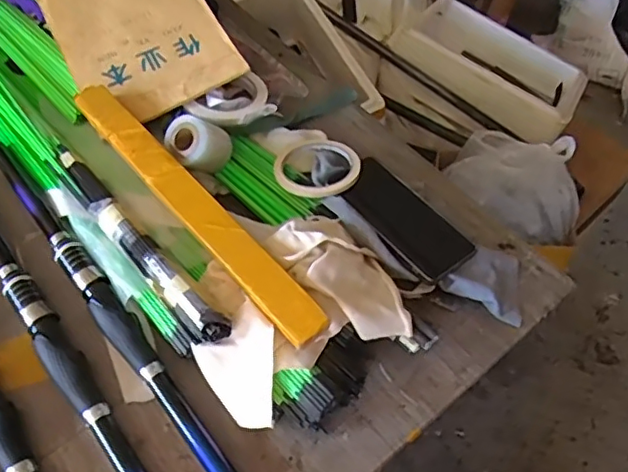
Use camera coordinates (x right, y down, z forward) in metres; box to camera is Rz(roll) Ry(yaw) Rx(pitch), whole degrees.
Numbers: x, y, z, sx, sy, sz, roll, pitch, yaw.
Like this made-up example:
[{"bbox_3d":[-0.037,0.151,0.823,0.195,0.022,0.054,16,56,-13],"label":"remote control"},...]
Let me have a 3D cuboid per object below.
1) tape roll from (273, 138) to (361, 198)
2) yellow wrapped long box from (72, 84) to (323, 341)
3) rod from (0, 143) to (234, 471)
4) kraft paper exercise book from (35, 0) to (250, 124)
[{"bbox_3d":[0.006,-0.079,0.653,0.097,0.012,0.094,-5,44,5],"label":"tape roll"},{"bbox_3d":[-0.126,-0.037,0.583,0.039,0.033,0.391,-34,64,-24],"label":"yellow wrapped long box"},{"bbox_3d":[-0.169,0.095,0.541,0.031,0.023,0.562,-33,63,-23],"label":"rod"},{"bbox_3d":[-0.212,-0.248,0.718,0.182,0.024,0.251,-27,68,-11],"label":"kraft paper exercise book"}]

